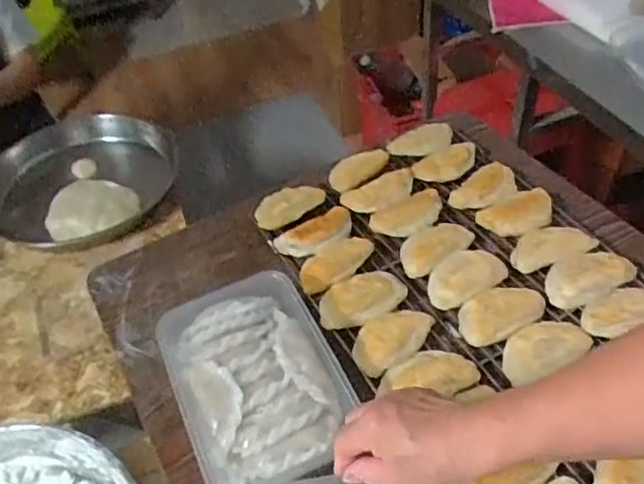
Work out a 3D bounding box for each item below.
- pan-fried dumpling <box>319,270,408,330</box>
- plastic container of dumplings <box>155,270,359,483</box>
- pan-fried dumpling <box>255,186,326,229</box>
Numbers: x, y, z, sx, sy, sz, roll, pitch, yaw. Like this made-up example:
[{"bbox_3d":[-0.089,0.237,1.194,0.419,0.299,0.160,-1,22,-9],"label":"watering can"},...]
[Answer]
[{"bbox_3d":[0.041,0.062,0.678,0.098,0.020,0.056,-25,48,-17],"label":"pan-fried dumpling"},{"bbox_3d":[-0.063,0.138,0.598,0.150,0.055,0.219,-22,47,-14],"label":"plastic container of dumplings"},{"bbox_3d":[-0.043,-0.050,0.785,0.090,0.024,0.039,-27,49,-19],"label":"pan-fried dumpling"}]

